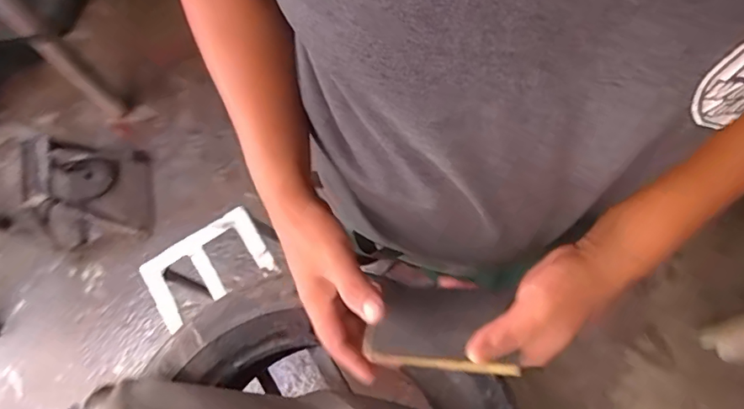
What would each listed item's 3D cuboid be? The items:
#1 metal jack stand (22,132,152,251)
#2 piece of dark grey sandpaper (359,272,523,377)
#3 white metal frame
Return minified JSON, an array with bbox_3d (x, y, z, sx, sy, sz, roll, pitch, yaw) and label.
[{"bbox_3d":[-0.818,-0.067,1.340,0.272,0.335,0.281,-8,72,-2],"label":"metal jack stand"},{"bbox_3d":[0.052,0.092,0.381,0.111,0.011,0.077,-3,44,22],"label":"piece of dark grey sandpaper"},{"bbox_3d":[-0.292,0.110,0.856,0.219,0.023,0.123,-33,87,-1],"label":"white metal frame"}]

